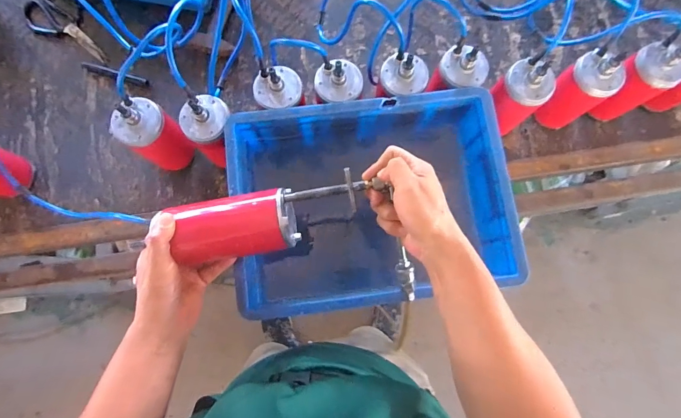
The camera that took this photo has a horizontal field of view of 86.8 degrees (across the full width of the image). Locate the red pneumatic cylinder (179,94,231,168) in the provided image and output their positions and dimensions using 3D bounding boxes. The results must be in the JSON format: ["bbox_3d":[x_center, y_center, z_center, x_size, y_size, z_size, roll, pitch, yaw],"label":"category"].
[{"bbox_3d":[-0.205,-0.126,0.576,0.070,0.142,0.077,1,80,0],"label":"red pneumatic cylinder"}]

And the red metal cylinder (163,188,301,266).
[{"bbox_3d":[-0.132,0.022,0.461,0.149,0.087,0.074,-10,82,-2],"label":"red metal cylinder"}]

